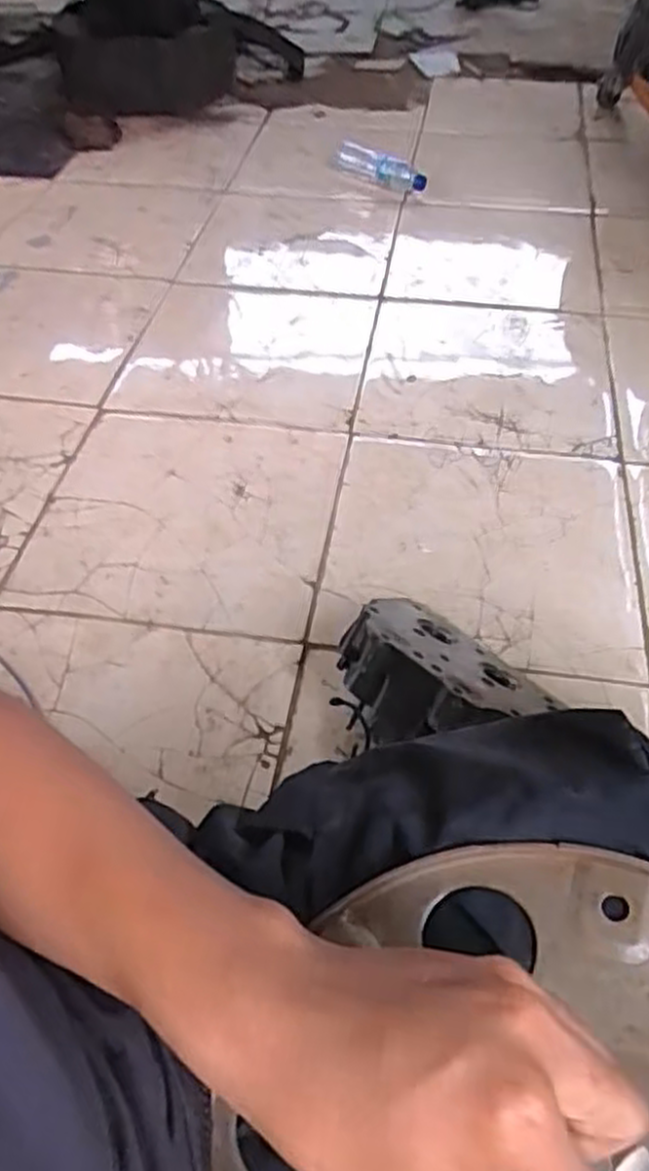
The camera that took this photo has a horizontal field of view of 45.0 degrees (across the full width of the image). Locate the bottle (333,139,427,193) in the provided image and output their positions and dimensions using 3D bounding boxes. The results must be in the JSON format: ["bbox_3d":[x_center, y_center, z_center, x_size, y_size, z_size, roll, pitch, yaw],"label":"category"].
[{"bbox_3d":[0.109,-0.909,1.703,0.225,0.057,0.074,28,56,23],"label":"bottle"}]

